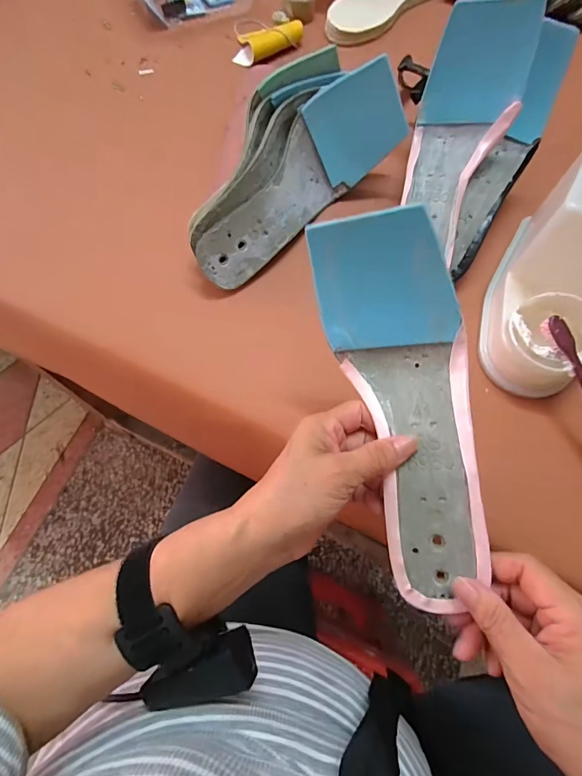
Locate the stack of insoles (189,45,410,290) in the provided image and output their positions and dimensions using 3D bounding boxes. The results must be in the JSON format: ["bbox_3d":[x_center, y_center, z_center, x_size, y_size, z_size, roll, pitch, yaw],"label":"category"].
[{"bbox_3d":[-0.011,-0.208,0.383,0.235,0.099,0.106,-39,74,-15],"label":"stack of insoles"}]

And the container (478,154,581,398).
[{"bbox_3d":[0.230,-0.095,0.321,0.113,0.114,0.178,39,72,13],"label":"container"}]

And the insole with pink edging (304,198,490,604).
[{"bbox_3d":[0.079,0.015,0.258,0.085,0.058,0.241,-12,89,-6],"label":"insole with pink edging"}]

